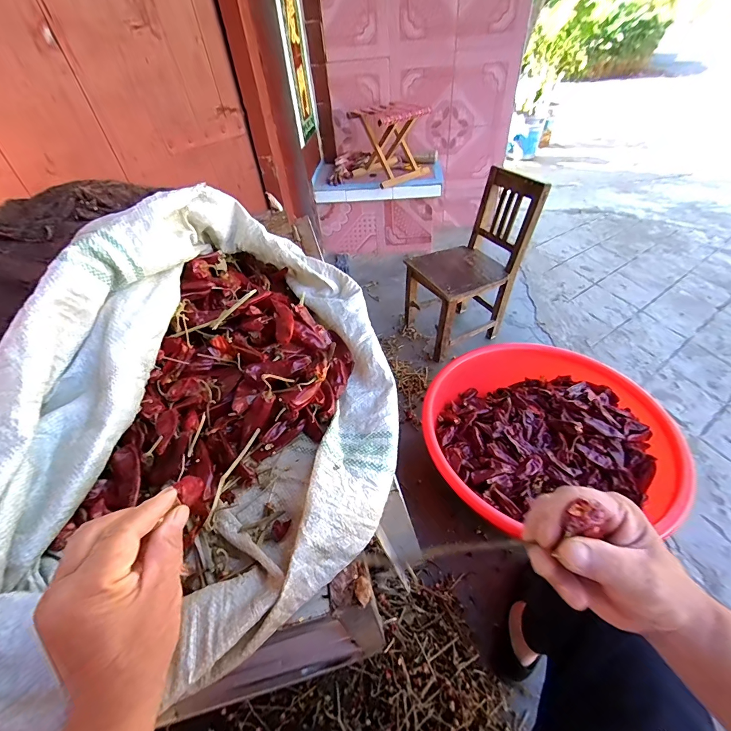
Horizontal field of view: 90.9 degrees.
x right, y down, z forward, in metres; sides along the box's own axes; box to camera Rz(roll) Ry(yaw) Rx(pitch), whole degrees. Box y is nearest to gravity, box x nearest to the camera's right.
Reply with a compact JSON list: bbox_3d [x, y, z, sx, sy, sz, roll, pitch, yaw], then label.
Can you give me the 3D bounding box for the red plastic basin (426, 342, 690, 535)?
[{"bbox_3d":[0.419,0.152,0.931,0.509,0.174,0.527,-2,45,2],"label":"red plastic basin"}]

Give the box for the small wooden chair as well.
[{"bbox_3d":[0.318,-0.321,1.199,0.286,0.550,0.253,-12,45,-8],"label":"small wooden chair"}]

